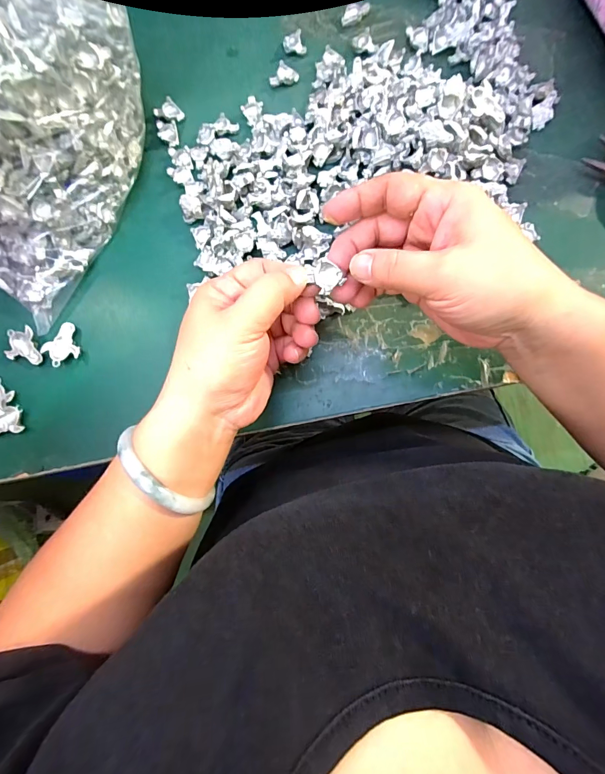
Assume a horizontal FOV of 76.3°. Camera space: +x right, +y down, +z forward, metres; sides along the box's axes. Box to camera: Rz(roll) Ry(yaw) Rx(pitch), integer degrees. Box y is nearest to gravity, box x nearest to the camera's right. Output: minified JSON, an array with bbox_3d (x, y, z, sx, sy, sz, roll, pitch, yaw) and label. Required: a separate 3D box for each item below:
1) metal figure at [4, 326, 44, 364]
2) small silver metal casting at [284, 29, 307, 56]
[{"bbox_3d":[-0.225,-0.034,0.311,0.030,0.006,0.028,-1,83,6],"label":"metal figure"},{"bbox_3d":[-0.007,-0.297,0.334,0.018,0.006,0.019,-17,82,3],"label":"small silver metal casting"}]

